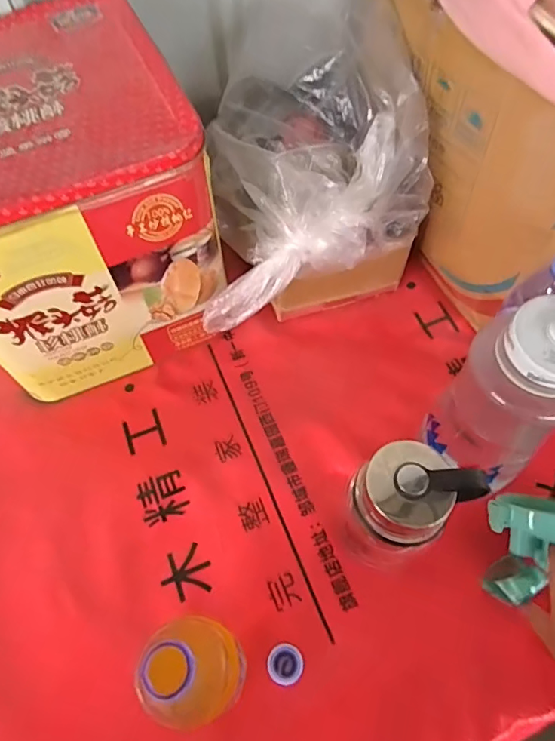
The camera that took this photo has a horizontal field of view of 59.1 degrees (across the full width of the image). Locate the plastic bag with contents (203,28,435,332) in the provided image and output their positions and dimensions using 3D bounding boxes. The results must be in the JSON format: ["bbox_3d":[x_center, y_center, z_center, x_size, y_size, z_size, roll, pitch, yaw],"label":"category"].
[{"bbox_3d":[0.029,-0.188,0.510,0.253,0.172,0.172,-12,61,-4],"label":"plastic bag with contents"}]

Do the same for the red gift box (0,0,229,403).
[{"bbox_3d":[-0.224,-0.169,0.544,0.260,0.285,0.281,-23,62,-10],"label":"red gift box"}]

